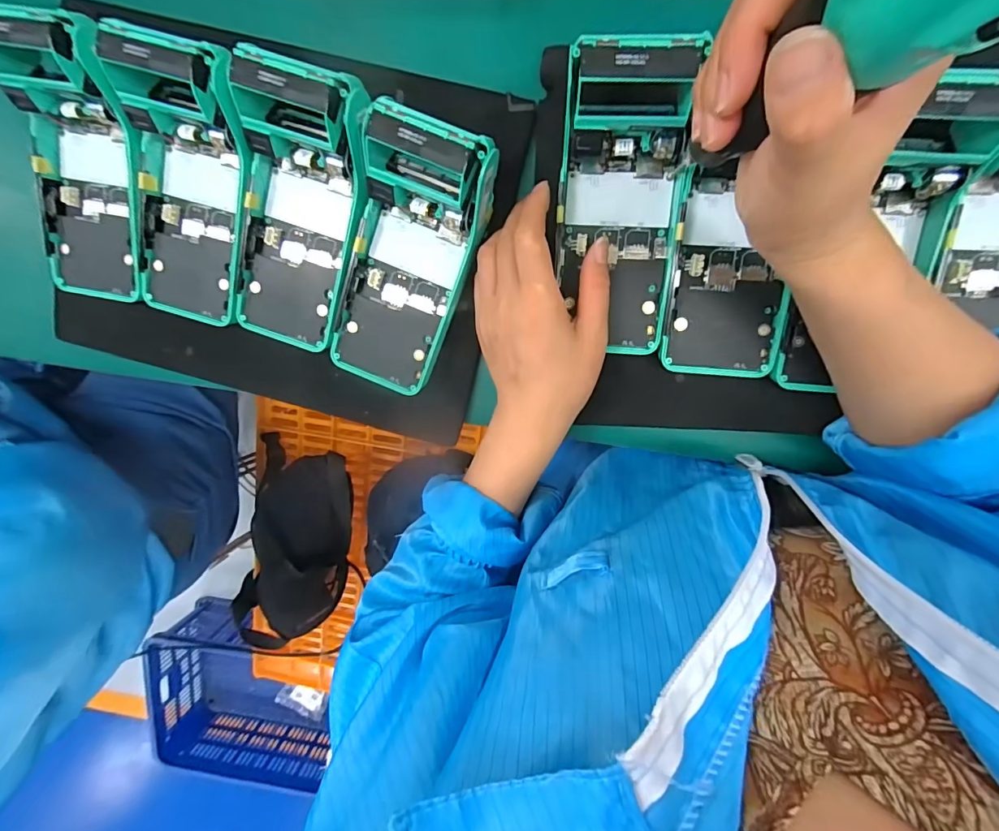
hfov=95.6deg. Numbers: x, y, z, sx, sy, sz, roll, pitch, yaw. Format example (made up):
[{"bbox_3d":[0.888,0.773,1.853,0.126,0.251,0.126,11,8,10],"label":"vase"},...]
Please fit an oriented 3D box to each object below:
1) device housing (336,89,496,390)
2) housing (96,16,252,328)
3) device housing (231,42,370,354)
[{"bbox_3d":[-0.066,-0.097,0.294,0.078,0.066,0.163,27,98,2],"label":"device housing"},{"bbox_3d":[-0.218,-0.149,0.300,0.080,0.064,0.160,18,102,0],"label":"housing"},{"bbox_3d":[-0.140,-0.129,0.295,0.082,0.064,0.159,20,102,-1],"label":"device housing"}]

